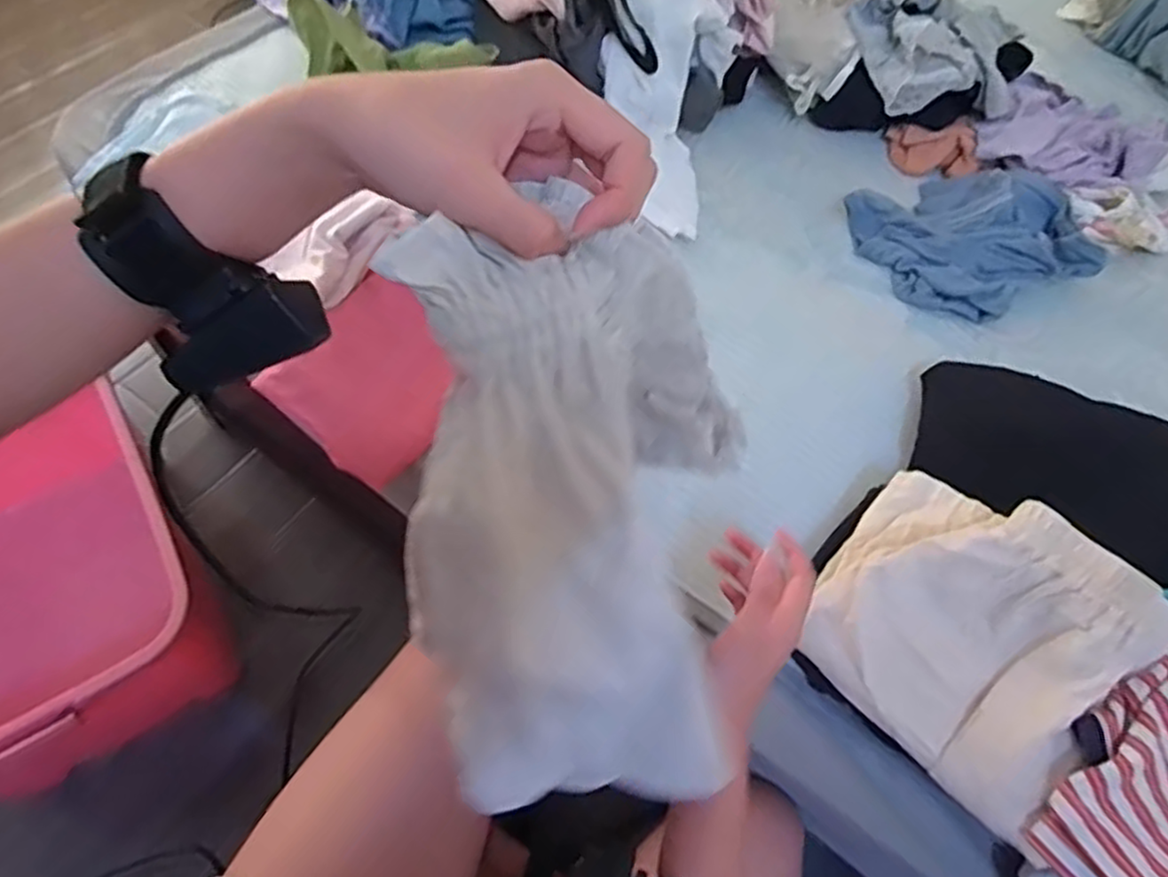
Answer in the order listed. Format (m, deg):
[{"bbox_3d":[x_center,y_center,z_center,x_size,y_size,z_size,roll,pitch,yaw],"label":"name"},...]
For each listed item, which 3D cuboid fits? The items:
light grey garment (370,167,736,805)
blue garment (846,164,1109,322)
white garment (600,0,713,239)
[{"bbox_3d":[-0.002,0.047,0.325,0.143,0.284,0.062,-4,20,-5],"label":"light grey garment"},{"bbox_3d":[0.416,-0.221,0.767,0.197,0.058,0.192,-24,64,-15],"label":"blue garment"},{"bbox_3d":[0.084,-0.378,0.791,0.106,0.078,0.307,-6,95,-6],"label":"white garment"}]

